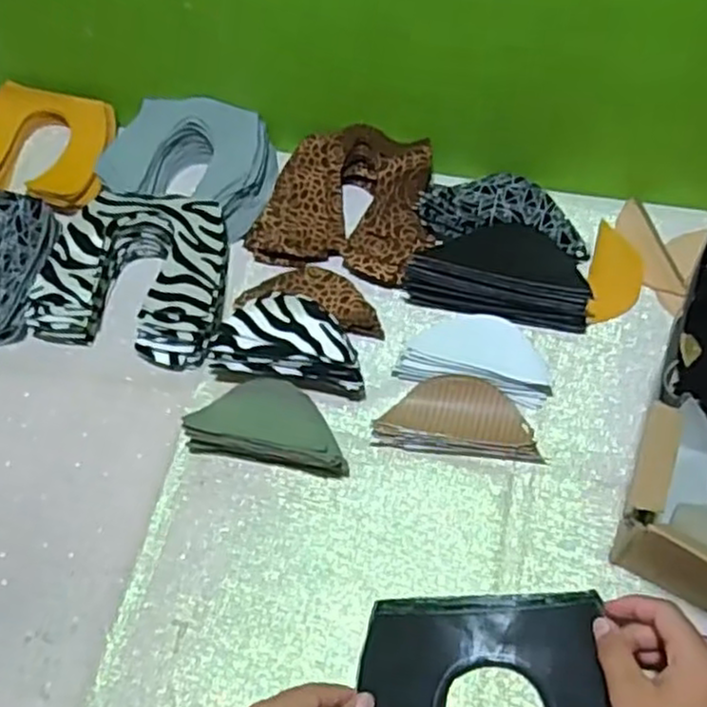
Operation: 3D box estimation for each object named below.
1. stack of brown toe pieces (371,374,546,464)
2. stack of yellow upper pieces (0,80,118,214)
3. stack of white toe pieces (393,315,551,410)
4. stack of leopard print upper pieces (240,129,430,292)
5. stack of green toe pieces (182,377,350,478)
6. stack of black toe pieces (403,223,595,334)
[{"bbox_3d":[0.081,0.050,0.568,0.122,0.024,0.059,7,61,7],"label":"stack of brown toe pieces"},{"bbox_3d":[-0.306,-0.202,0.723,0.158,0.031,0.125,16,62,12],"label":"stack of yellow upper pieces"},{"bbox_3d":[0.098,0.003,0.588,0.119,0.029,0.060,8,61,8],"label":"stack of white toe pieces"},{"bbox_3d":[-0.005,-0.138,0.660,0.157,0.049,0.136,13,62,10],"label":"stack of leopard print upper pieces"},{"bbox_3d":[-0.062,0.056,0.558,0.118,0.048,0.055,15,62,11],"label":"stack of green toe pieces"},{"bbox_3d":[0.121,-0.071,0.617,0.149,0.037,0.085,7,61,7],"label":"stack of black toe pieces"}]

